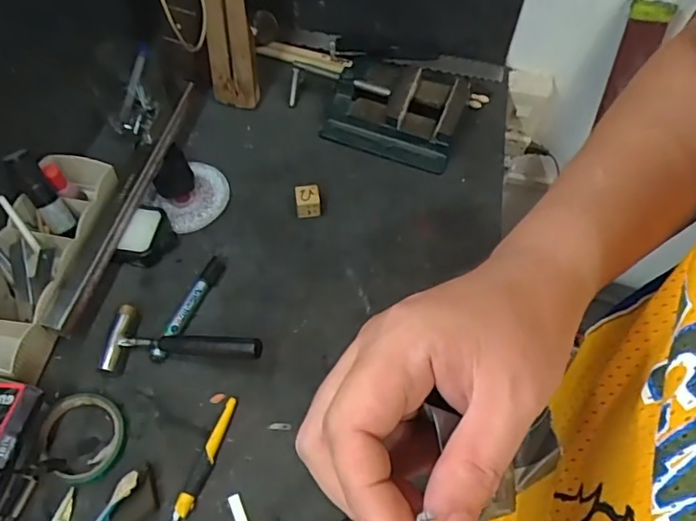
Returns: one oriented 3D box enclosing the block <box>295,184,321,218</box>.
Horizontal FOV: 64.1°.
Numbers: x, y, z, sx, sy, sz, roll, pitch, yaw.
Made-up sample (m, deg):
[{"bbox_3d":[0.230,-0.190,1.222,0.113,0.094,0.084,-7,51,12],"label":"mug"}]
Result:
[{"bbox_3d":[-0.052,-0.077,0.728,0.030,0.033,0.031,-7,60,-8],"label":"block"}]

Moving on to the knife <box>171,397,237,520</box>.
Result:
[{"bbox_3d":[-0.145,0.202,0.567,0.018,0.017,0.131,18,59,7],"label":"knife"}]

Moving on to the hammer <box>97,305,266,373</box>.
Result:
[{"bbox_3d":[-0.184,0.091,0.605,0.186,0.028,0.068,2,57,14],"label":"hammer"}]

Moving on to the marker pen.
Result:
[{"bbox_3d":[-0.178,0.042,0.658,0.021,0.014,0.113,22,60,9],"label":"marker pen"}]

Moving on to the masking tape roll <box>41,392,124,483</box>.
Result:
[{"bbox_3d":[-0.273,0.182,0.573,0.080,0.011,0.090,-4,59,-6],"label":"masking tape roll"}]

